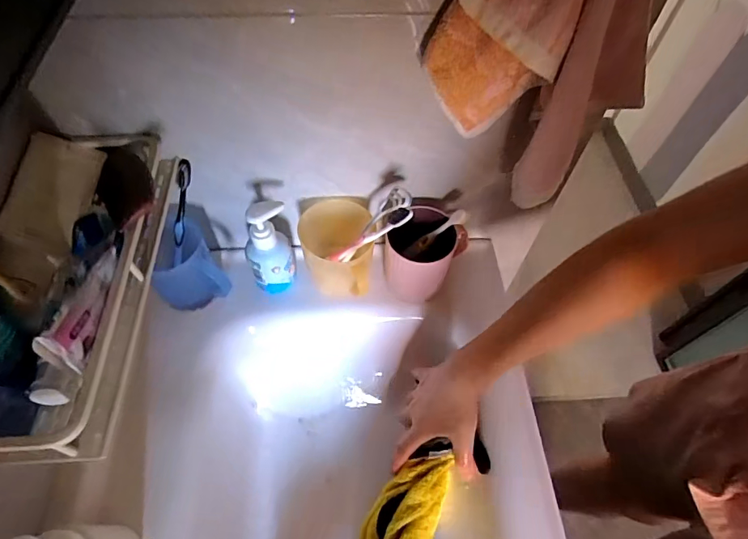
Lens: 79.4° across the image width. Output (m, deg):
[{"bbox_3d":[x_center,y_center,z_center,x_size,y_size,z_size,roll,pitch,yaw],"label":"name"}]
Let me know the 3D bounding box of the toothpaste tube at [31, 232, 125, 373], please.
[{"bbox_3d":[-0.211,0.016,0.333,0.016,0.034,0.112,0,58,-2],"label":"toothpaste tube"}]

